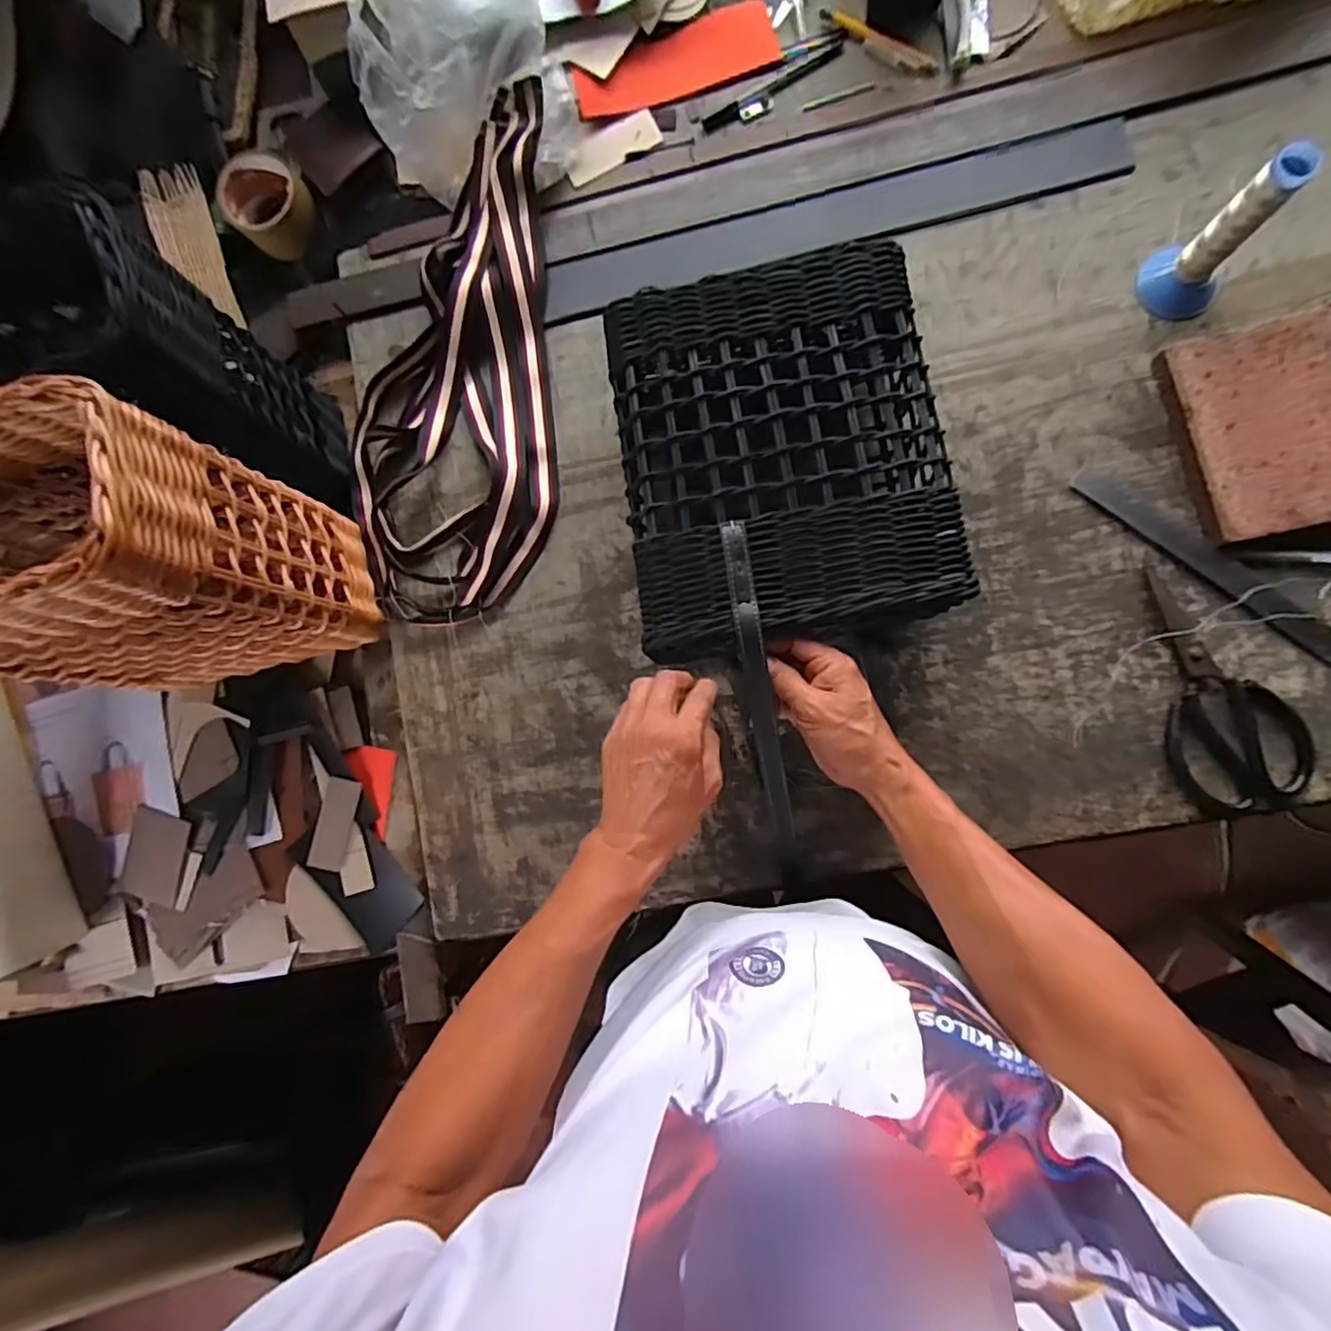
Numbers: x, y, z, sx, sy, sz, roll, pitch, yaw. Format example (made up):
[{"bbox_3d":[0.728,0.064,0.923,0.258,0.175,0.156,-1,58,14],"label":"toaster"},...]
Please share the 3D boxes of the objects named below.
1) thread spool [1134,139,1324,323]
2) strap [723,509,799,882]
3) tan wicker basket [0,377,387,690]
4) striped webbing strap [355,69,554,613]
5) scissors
[{"bbox_3d":[0.459,-0.353,0.524,0.064,0.132,0.058,44,91,8],"label":"thread spool"},{"bbox_3d":[0.079,0.042,0.507,0.020,0.043,0.303,-10,109,6],"label":"strap"},{"bbox_3d":[-0.435,-0.072,0.497,0.285,0.260,0.144,-7,84,6],"label":"tan wicker basket"},{"bbox_3d":[-0.210,-0.311,0.636,0.219,0.047,0.531,-3,85,6],"label":"striped webbing strap"},{"bbox_3d":[0.470,0.018,0.536,0.104,0.011,0.203,-13,84,5],"label":"scissors"}]

